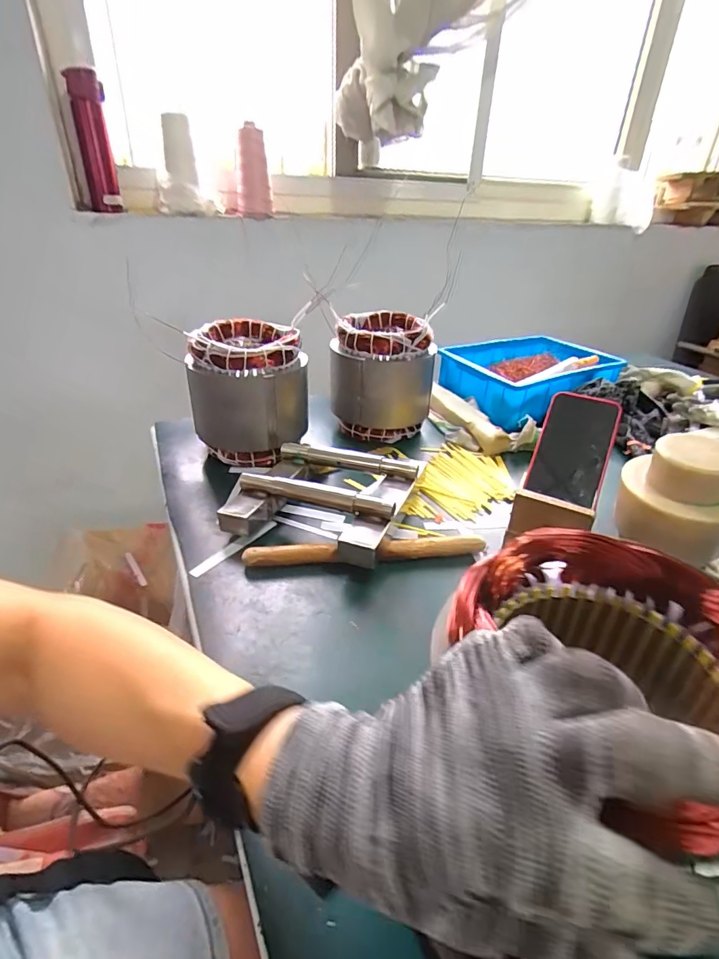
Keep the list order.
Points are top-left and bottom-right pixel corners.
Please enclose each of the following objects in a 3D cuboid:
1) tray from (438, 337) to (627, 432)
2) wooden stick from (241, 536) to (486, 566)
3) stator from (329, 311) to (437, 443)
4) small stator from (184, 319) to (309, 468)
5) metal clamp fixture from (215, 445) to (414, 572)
[{"bbox_3d":[0.297,-0.176,0.839,0.261,0.090,0.224,-19,37,-32],"label":"tray"},{"bbox_3d":[0.008,0.074,0.490,0.247,0.024,0.027,-2,31,-7],"label":"wooden stick"},{"bbox_3d":[0.035,-0.156,0.722,0.151,0.168,0.129,4,31,3],"label":"stator"},{"bbox_3d":[-0.149,-0.116,0.648,0.150,0.172,0.134,-6,32,-14],"label":"small stator"},{"bbox_3d":[-0.038,0.019,0.540,0.178,0.058,0.178,13,32,17],"label":"metal clamp fixture"}]

